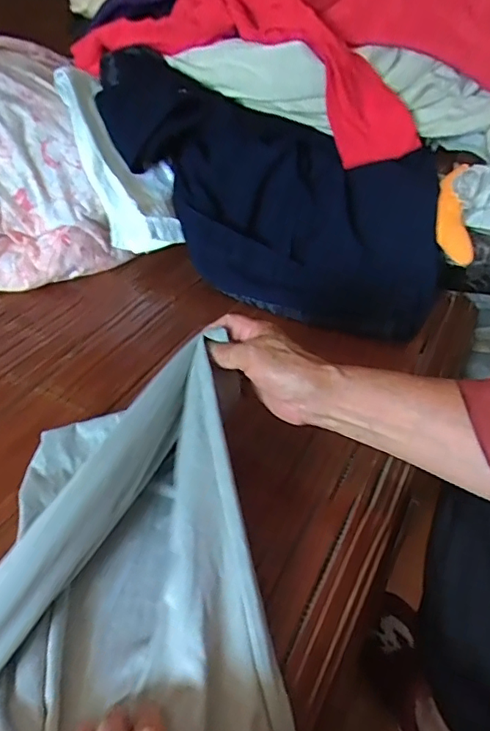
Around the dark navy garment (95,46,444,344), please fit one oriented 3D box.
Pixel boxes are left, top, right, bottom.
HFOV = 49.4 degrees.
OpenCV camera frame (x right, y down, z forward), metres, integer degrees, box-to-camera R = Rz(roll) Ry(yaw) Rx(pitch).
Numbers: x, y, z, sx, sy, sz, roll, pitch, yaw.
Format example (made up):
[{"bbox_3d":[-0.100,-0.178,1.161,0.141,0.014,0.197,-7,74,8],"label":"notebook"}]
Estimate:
[{"bbox_3d":[0.027,-0.236,0.719,0.520,0.090,0.279,26,91,3],"label":"dark navy garment"}]

